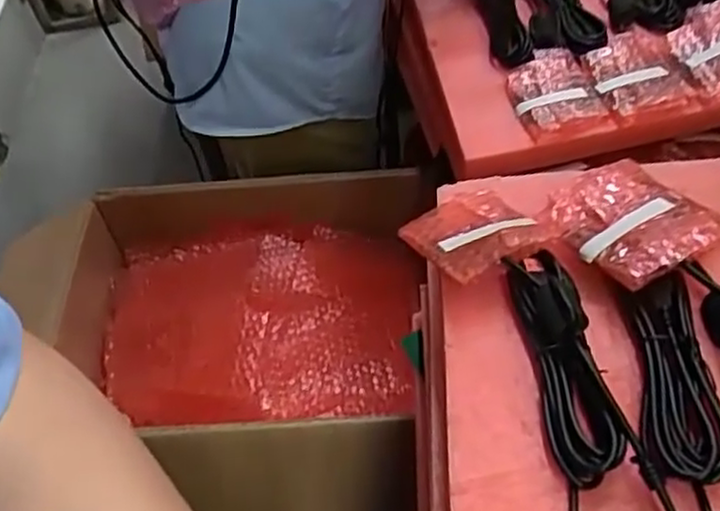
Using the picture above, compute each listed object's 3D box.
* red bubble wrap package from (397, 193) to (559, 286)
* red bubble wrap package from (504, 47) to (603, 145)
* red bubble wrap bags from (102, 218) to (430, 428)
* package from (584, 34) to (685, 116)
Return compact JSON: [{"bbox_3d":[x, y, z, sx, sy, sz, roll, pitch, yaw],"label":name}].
[{"bbox_3d":[0.073,-0.016,0.483,0.068,0.013,0.090,-26,29,-11],"label":"red bubble wrap package"},{"bbox_3d":[0.176,-0.145,0.680,0.071,0.015,0.098,-14,52,-6],"label":"red bubble wrap package"},{"bbox_3d":[-0.109,0.076,0.867,0.375,0.065,0.261,-2,52,4],"label":"red bubble wrap bags"},{"bbox_3d":[0.250,-0.164,0.680,0.073,0.014,0.096,-7,51,0],"label":"package"}]

